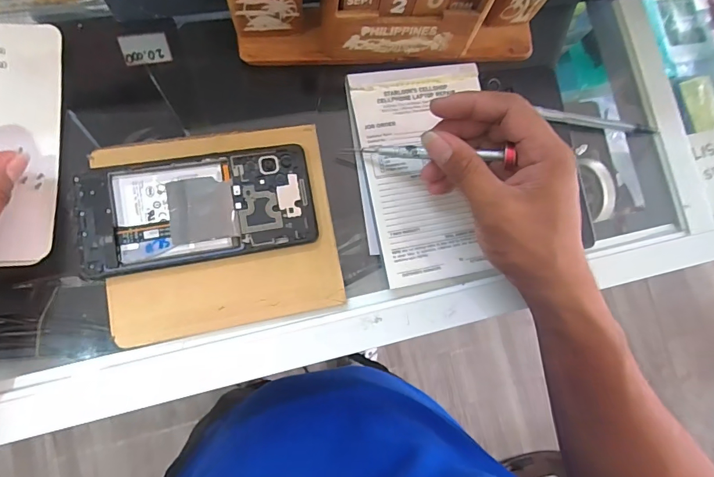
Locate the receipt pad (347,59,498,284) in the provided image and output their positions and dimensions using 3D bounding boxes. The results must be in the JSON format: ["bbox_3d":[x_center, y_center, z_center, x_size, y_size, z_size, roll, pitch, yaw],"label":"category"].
[{"bbox_3d":[0.055,-0.051,0.319,0.100,0.008,0.163,-9,86,-9],"label":"receipt pad"}]

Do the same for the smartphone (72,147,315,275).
[{"bbox_3d":[-0.108,-0.020,0.292,0.154,0.011,0.070,-11,86,-9],"label":"smartphone"}]

